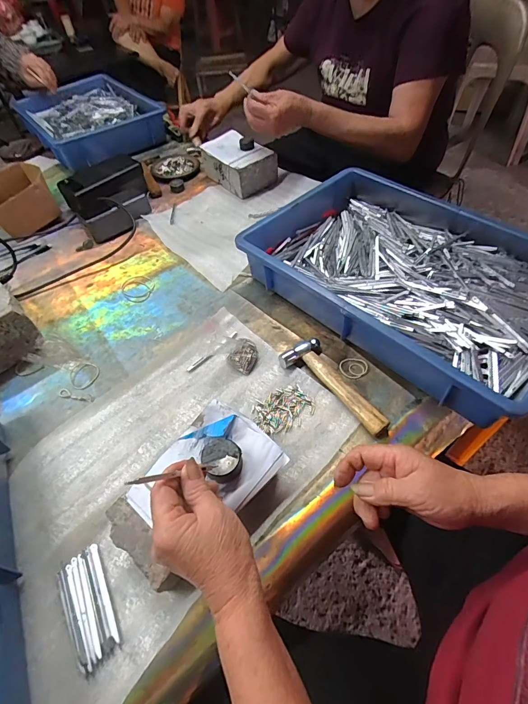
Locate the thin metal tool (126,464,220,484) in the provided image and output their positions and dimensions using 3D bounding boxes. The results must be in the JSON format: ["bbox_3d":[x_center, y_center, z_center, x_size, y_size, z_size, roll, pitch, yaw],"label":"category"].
[{"bbox_3d":[-0.074,0.102,0.303,0.006,0.099,0.004,43,106,31],"label":"thin metal tool"}]

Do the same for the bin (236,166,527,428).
[{"bbox_3d":[0.205,-0.113,0.534,0.284,0.089,0.435,-38,59,-23],"label":"bin"}]

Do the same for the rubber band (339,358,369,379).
[{"bbox_3d":[0.122,0.022,0.488,0.038,0.004,0.031,6,53,9],"label":"rubber band"}]

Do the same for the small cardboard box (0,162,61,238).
[{"bbox_3d":[-0.496,-0.303,0.730,0.130,0.078,0.149,-39,59,-23],"label":"small cardboard box"}]

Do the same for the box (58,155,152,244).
[{"bbox_3d":[-0.304,-0.310,0.723,0.156,0.096,0.140,-25,54,-14],"label":"box"}]

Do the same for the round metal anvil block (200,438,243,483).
[{"bbox_3d":[-0.042,0.106,0.360,0.037,0.024,0.042,-31,56,-18],"label":"round metal anvil block"}]

